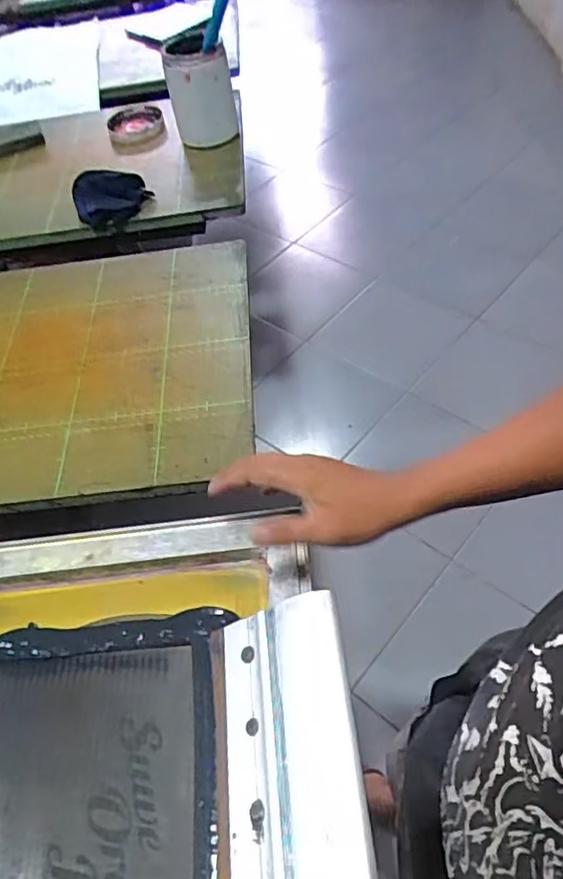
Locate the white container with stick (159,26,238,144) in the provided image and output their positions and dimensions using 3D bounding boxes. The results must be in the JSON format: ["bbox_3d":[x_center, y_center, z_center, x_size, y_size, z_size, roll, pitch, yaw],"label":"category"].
[{"bbox_3d":[-0.131,-0.558,0.994,0.099,0.150,0.116,-16,51,-2],"label":"white container with stick"}]

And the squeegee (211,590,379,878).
[{"bbox_3d":[0.010,0.250,0.377,0.109,0.032,0.293,-27,48,24],"label":"squeegee"}]

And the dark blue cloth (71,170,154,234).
[{"bbox_3d":[-0.272,-0.387,0.950,0.112,0.019,0.138,-29,53,-13],"label":"dark blue cloth"}]

